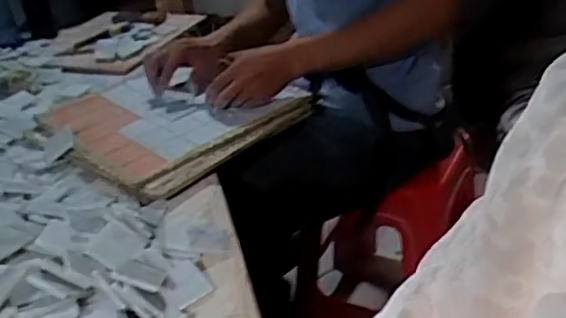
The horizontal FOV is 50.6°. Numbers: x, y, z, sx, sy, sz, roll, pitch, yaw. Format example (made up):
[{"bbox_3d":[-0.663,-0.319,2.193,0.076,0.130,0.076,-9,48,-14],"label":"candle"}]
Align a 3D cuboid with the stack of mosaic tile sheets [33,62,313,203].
[{"bbox_3d":[-0.199,-0.077,1.004,0.405,0.031,0.326,22,40,39],"label":"stack of mosaic tile sheets"}]

